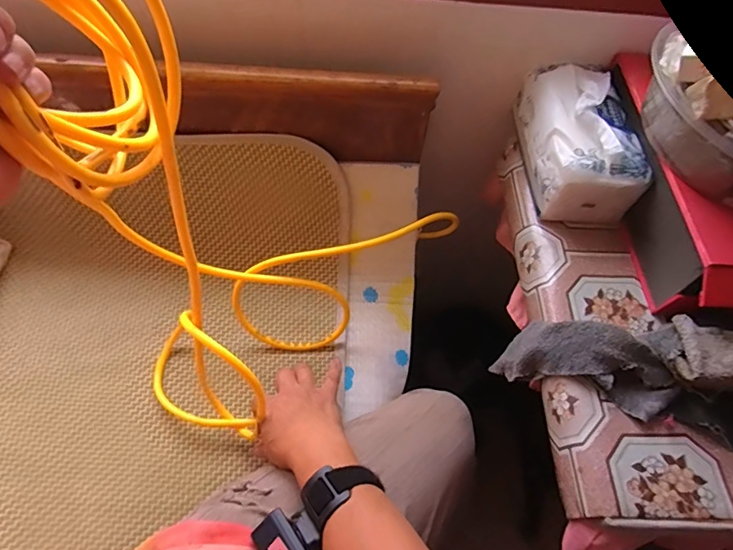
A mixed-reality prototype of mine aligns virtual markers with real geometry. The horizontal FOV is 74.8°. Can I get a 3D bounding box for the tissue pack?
[{"bbox_3d":[0.220,-0.149,0.512,0.089,0.073,0.172,0,60,-4],"label":"tissue pack"}]

